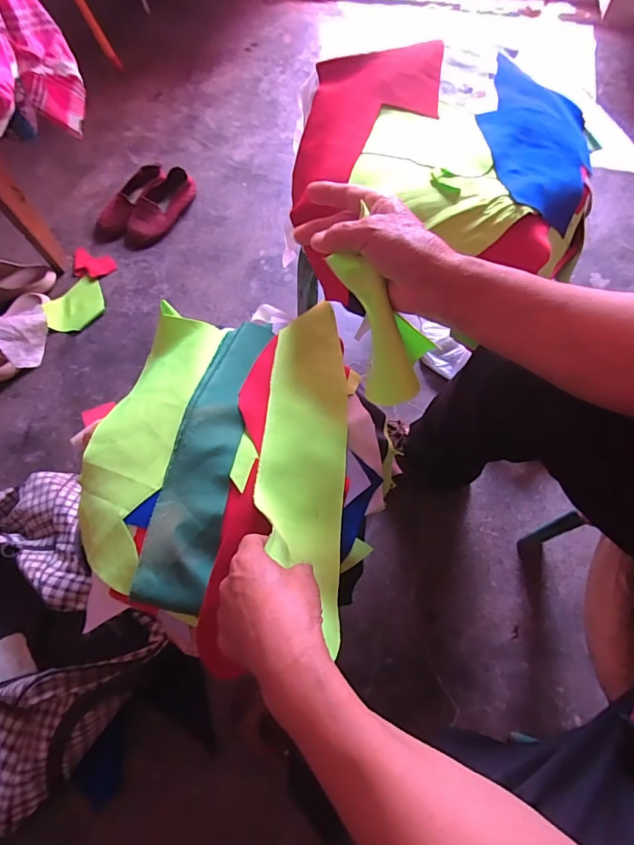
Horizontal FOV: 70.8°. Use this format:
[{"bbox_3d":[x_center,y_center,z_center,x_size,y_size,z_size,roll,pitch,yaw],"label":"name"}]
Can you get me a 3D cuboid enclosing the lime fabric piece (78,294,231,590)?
[{"bbox_3d":[-0.176,0.007,0.491,0.128,0.047,0.313,11,66,7],"label":"lime fabric piece"}]

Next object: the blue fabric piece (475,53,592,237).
[{"bbox_3d":[0.230,-0.295,0.476,0.126,0.041,0.209,21,68,11],"label":"blue fabric piece"}]

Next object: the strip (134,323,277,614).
[{"bbox_3d":[-0.111,0.022,0.465,0.068,0.034,0.315,9,66,6],"label":"strip"}]

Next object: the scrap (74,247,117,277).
[{"bbox_3d":[-0.506,-0.356,1.005,0.107,0.010,0.071,16,67,9],"label":"scrap"}]

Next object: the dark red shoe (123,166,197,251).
[{"bbox_3d":[-0.368,-0.495,1.032,0.085,0.067,0.211,24,69,13],"label":"dark red shoe"}]

